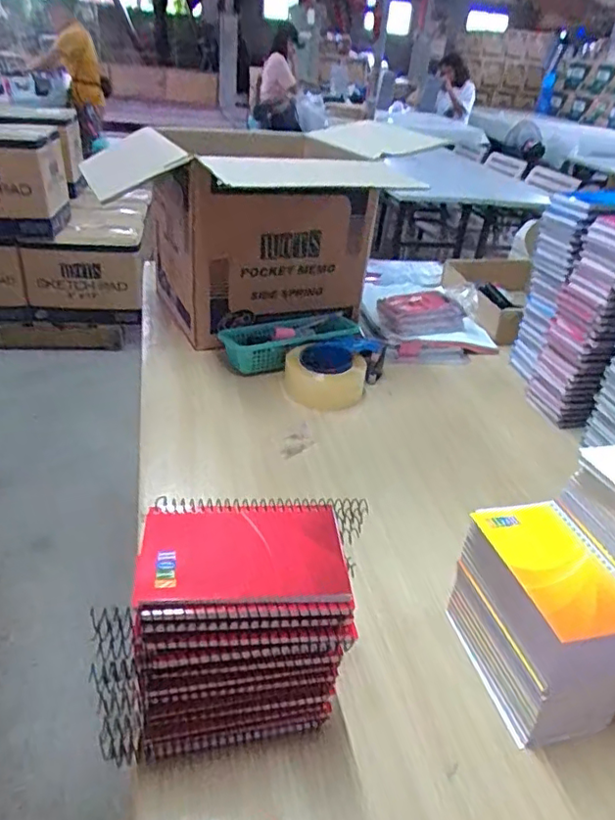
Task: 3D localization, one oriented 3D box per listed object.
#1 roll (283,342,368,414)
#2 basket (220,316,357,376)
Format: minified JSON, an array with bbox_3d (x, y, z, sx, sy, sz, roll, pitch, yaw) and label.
[{"bbox_3d":[0.025,-0.052,0.848,0.116,0.052,0.111,5,32,-2],"label":"roll"},{"bbox_3d":[-0.023,-0.107,0.932,0.224,0.050,0.108,-8,35,-21],"label":"basket"}]

